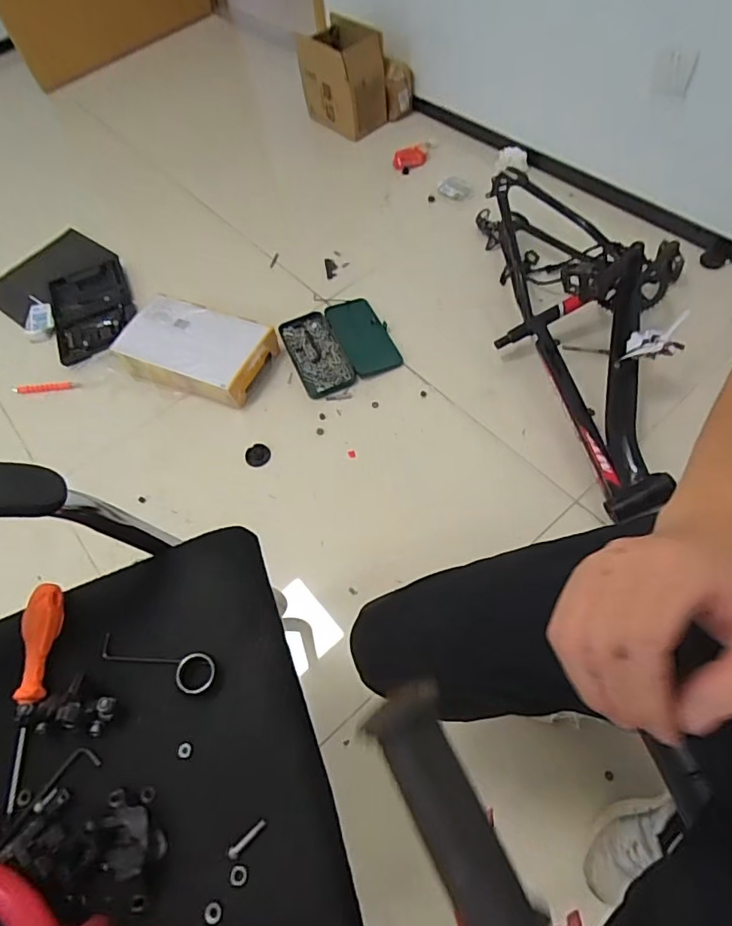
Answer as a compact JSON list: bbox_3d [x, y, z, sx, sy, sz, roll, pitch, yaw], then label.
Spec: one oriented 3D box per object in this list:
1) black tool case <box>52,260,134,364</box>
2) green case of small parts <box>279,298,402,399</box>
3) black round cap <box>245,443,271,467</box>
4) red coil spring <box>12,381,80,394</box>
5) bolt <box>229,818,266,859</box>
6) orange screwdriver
[{"bbox_3d":[-0.710,-0.387,1.335,0.210,0.045,0.329,-23,61,-9],"label":"black tool case"},{"bbox_3d":[-0.065,-0.287,1.250,0.245,0.032,0.256,-21,60,-6],"label":"green case of small parts"},{"bbox_3d":[-0.237,-0.017,1.125,0.054,0.012,0.052,-3,60,5],"label":"black round cap"},{"bbox_3d":[-0.782,-0.184,1.257,0.168,0.020,0.024,-2,59,3],"label":"red coil spring"},{"bbox_3d":[-0.093,0.295,0.403,0.035,0.004,0.008,-38,64,-17],"label":"bolt"},{"bbox_3d":[-0.304,0.204,0.467,0.025,0.041,0.180,-6,59,3],"label":"orange screwdriver"}]

